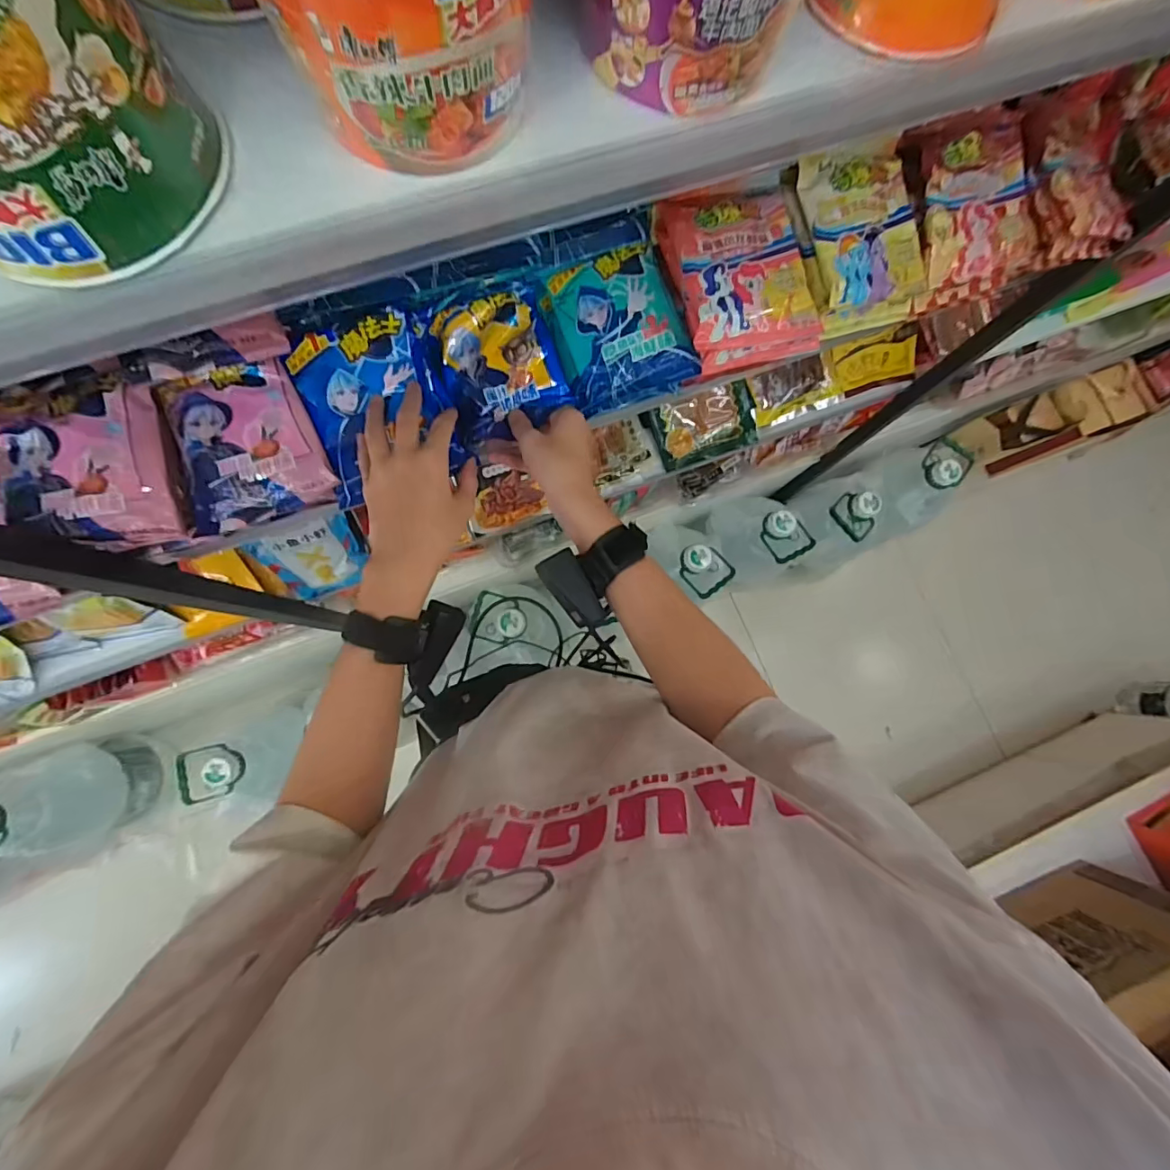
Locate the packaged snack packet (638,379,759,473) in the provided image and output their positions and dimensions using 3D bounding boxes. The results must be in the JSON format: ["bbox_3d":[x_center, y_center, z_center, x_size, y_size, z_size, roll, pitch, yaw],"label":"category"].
[{"bbox_3d":[0.203,-0.273,0.901,0.192,0.031,0.113,-19,110,-4],"label":"packaged snack packet"}]

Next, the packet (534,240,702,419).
[{"bbox_3d":[0.034,-0.271,0.554,0.127,0.046,0.150,-18,82,-6],"label":"packet"}]

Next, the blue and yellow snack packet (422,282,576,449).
[{"bbox_3d":[-0.088,-0.234,0.542,0.123,0.032,0.152,-18,91,-6],"label":"blue and yellow snack packet"}]

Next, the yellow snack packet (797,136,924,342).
[{"bbox_3d":[0.287,-0.363,0.549,0.129,0.045,0.171,-16,95,-12],"label":"yellow snack packet"}]

